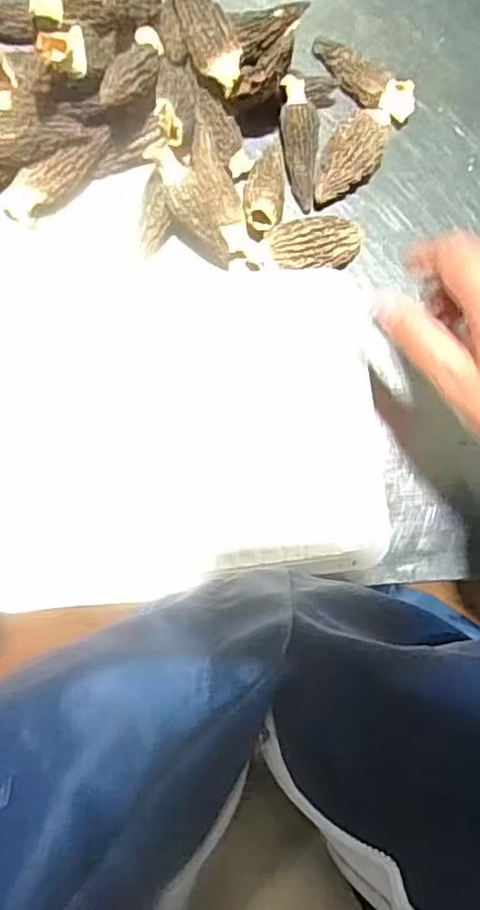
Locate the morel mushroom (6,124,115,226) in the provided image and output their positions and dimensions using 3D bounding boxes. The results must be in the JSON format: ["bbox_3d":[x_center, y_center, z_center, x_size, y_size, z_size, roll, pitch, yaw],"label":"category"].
[{"bbox_3d":[-0.120,-0.188,0.415,0.082,0.025,0.022,-41,90,-9],"label":"morel mushroom"}]

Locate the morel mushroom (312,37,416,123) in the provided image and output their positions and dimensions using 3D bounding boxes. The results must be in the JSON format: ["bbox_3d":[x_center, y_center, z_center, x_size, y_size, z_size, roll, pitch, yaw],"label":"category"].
[{"bbox_3d":[0.090,-0.278,0.459,0.086,0.020,0.024,34,81,-2],"label":"morel mushroom"}]

